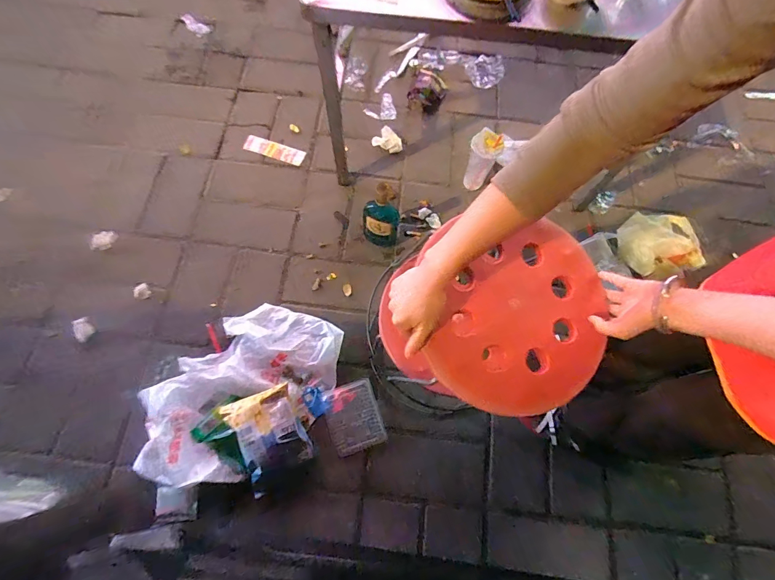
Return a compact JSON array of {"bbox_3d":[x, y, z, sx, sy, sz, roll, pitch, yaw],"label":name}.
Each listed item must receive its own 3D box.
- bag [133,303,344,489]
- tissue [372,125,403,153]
[{"bbox_3d":[-0.302,0.191,0.781,0.435,0.055,0.262,-38,75,-28],"label":"bag"},{"bbox_3d":[0.004,-0.410,1.038,0.074,0.019,0.067,38,73,11],"label":"tissue"}]

